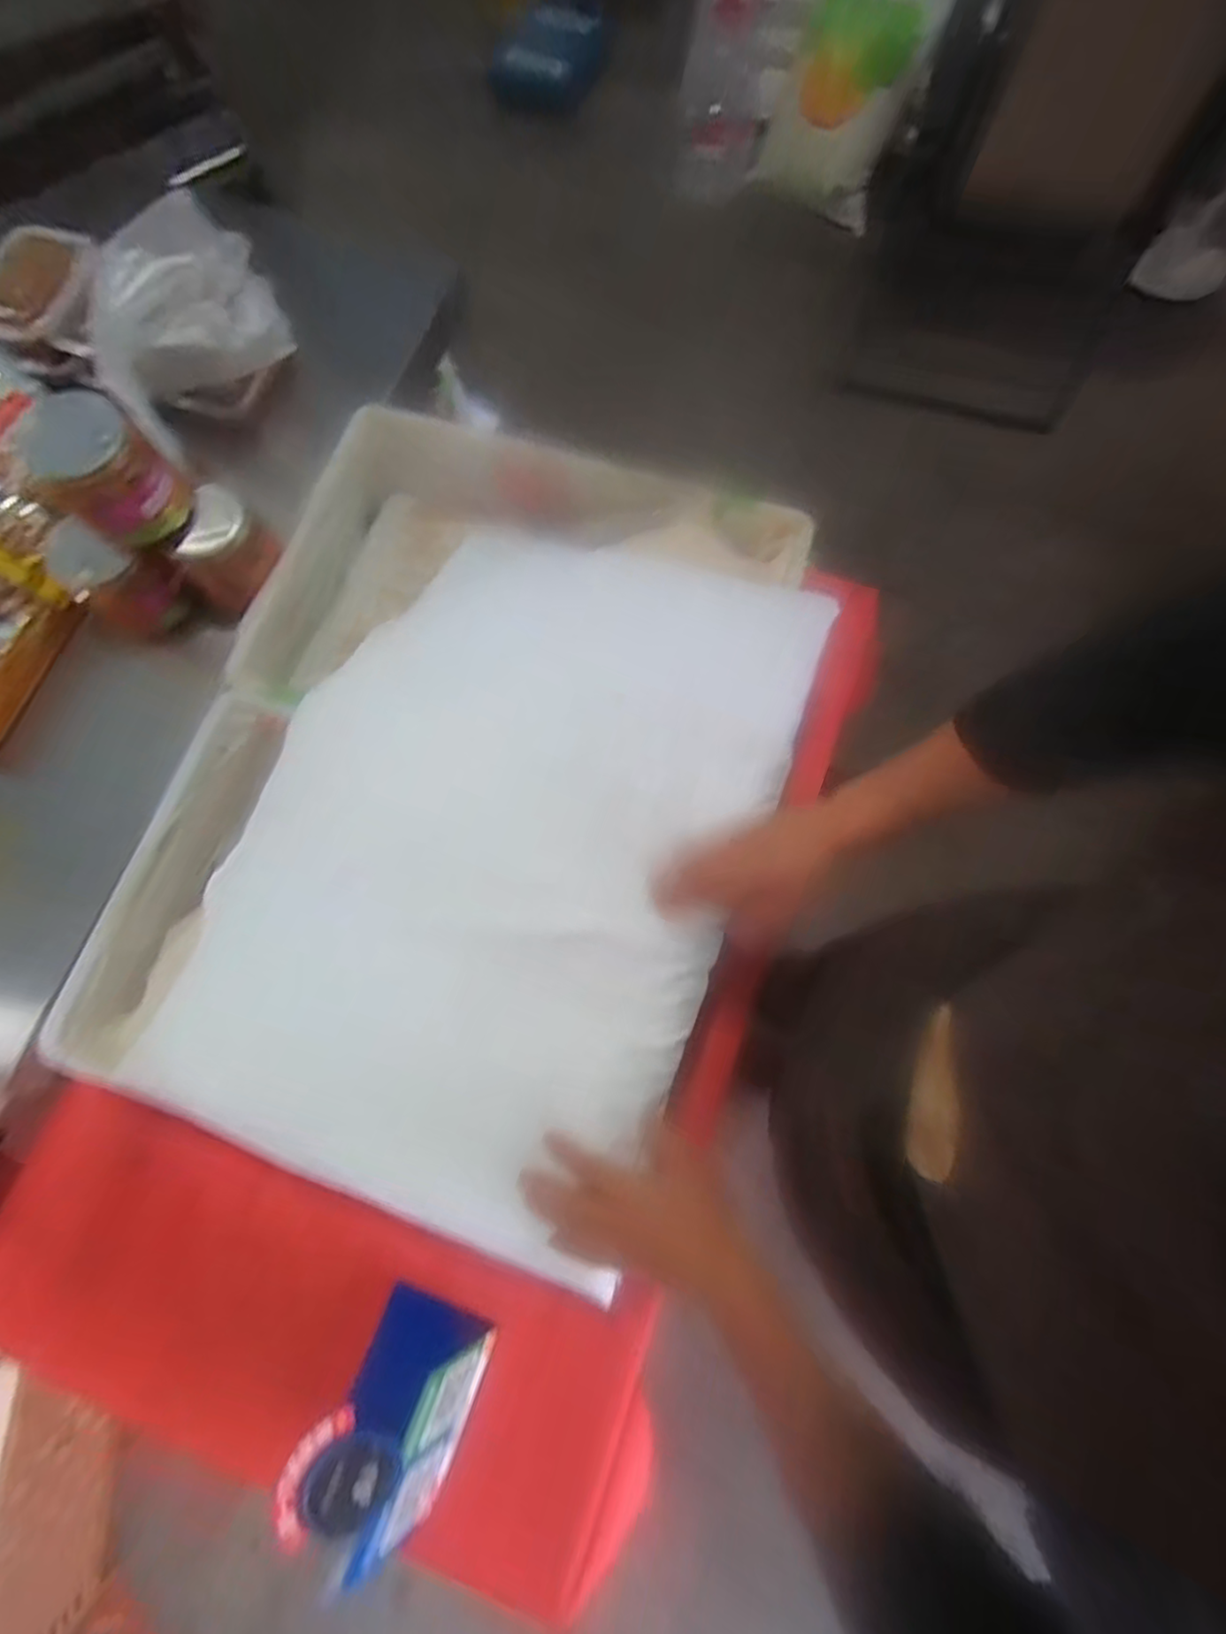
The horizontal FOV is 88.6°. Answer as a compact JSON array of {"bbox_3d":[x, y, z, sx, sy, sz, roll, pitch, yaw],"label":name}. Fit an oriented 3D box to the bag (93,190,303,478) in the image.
[{"bbox_3d":[-0.483,-0.557,0.719,0.224,0.128,0.148,-39,79,-9],"label":"bag"}]

